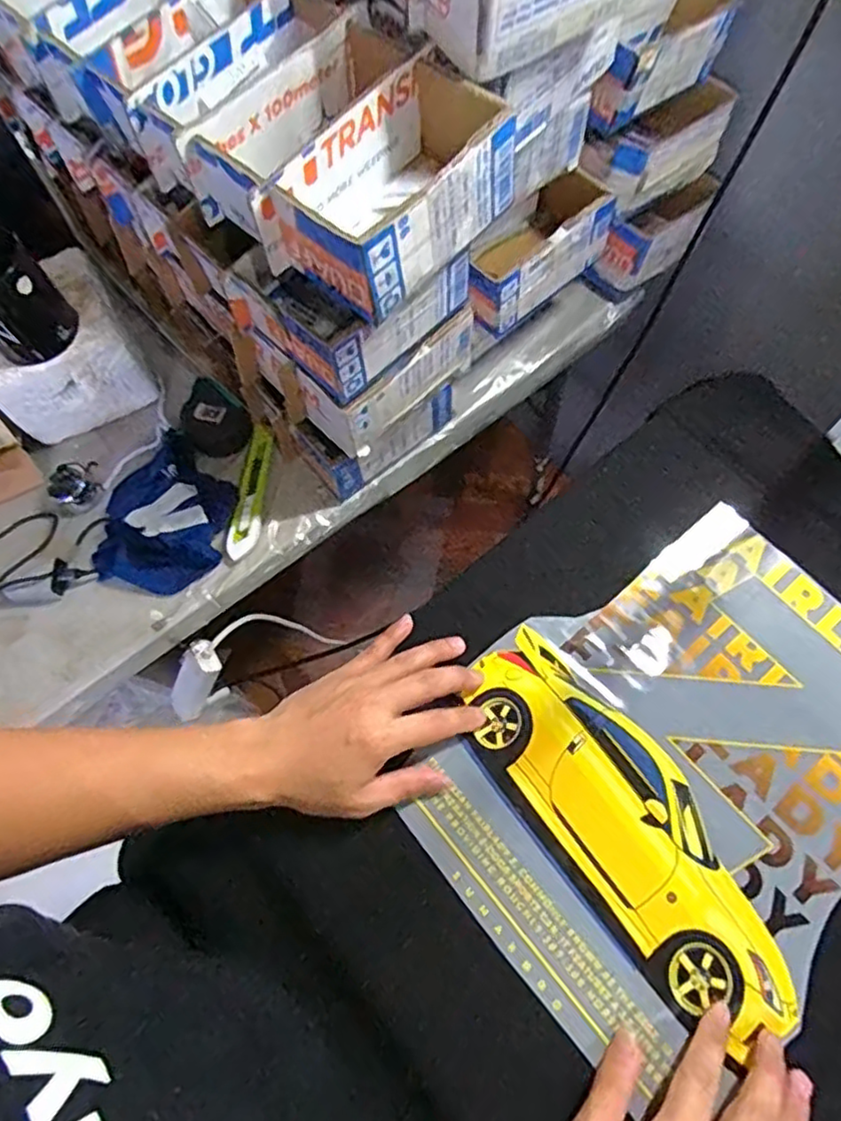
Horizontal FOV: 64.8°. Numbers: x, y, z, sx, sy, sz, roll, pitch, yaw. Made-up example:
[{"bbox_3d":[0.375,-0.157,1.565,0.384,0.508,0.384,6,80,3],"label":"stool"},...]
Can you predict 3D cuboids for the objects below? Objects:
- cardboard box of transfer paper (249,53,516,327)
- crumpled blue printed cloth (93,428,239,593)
[{"bbox_3d":[-0.016,-0.266,0.477,0.103,0.074,0.182,41,76,16],"label":"cardboard box of transfer paper"},{"bbox_3d":[-0.269,-0.056,0.691,0.140,0.050,0.167,13,70,8],"label":"crumpled blue printed cloth"}]

